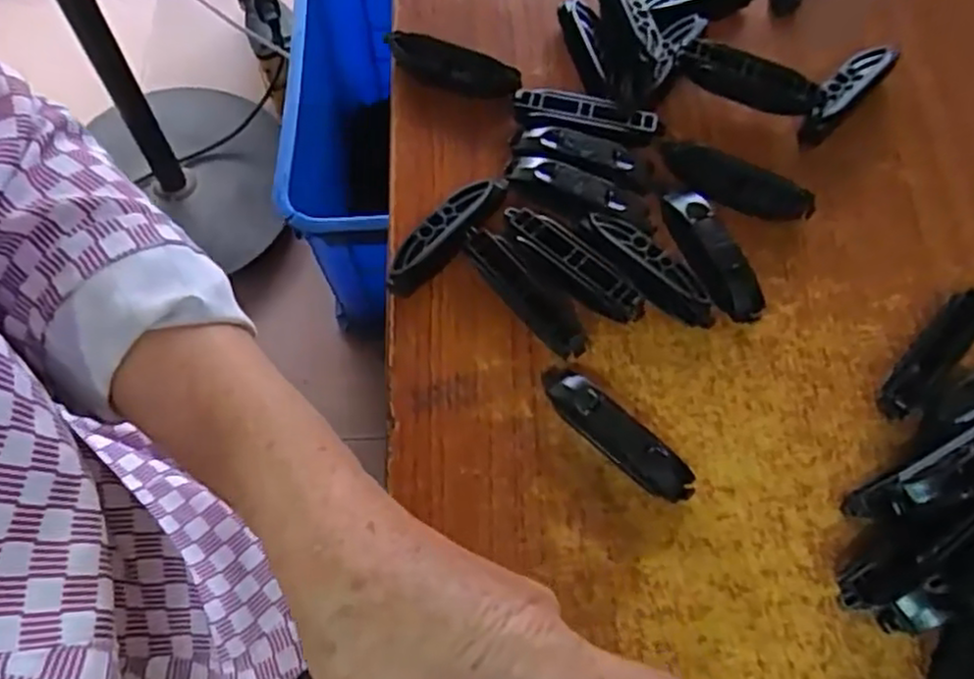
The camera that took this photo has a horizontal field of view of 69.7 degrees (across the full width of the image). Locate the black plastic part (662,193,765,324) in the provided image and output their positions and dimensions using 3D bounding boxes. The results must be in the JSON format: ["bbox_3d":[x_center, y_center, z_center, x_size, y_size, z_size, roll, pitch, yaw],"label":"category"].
[{"bbox_3d":[0.112,-0.042,0.351,0.021,0.021,0.074,-23,69,-8],"label":"black plastic part"}]

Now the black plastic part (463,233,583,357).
[{"bbox_3d":[0.019,-0.021,0.343,0.021,0.022,0.076,-38,72,-14],"label":"black plastic part"}]

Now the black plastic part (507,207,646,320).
[{"bbox_3d":[0.042,-0.035,0.348,0.080,0.019,0.023,40,74,15],"label":"black plastic part"}]

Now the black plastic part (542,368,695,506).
[{"bbox_3d":[0.058,0.042,0.319,0.083,0.019,0.020,41,74,15],"label":"black plastic part"}]

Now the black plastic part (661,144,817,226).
[{"bbox_3d":[0.130,-0.080,0.365,0.079,0.018,0.020,26,70,11],"label":"black plastic part"}]

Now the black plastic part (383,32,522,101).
[{"bbox_3d":[-0.021,-0.153,0.398,0.078,0.023,0.021,20,69,9],"label":"black plastic part"}]

